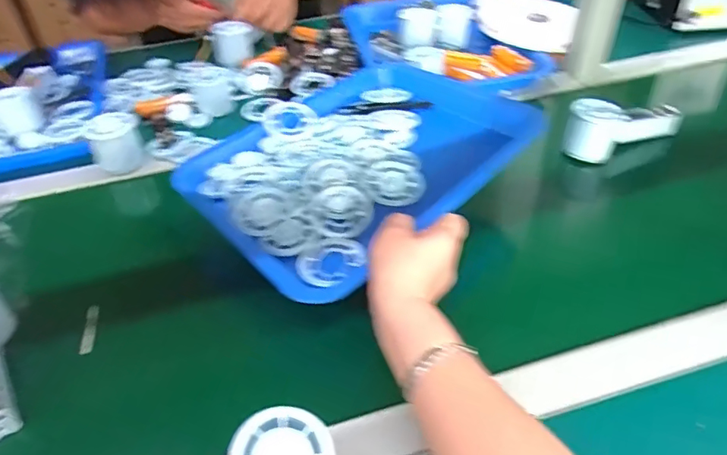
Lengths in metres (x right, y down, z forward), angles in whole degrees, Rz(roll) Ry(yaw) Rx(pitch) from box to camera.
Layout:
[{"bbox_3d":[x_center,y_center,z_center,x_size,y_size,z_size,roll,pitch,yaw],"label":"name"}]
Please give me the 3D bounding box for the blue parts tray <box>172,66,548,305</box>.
[{"bbox_3d":[0.003,-0.078,0.579,0.340,0.060,0.263,-32,51,-29],"label":"blue parts tray"}]

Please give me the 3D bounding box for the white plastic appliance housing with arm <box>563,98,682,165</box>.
[{"bbox_3d":[0.322,-0.131,0.667,0.156,0.062,0.051,-18,45,-16],"label":"white plastic appliance housing with arm"}]

